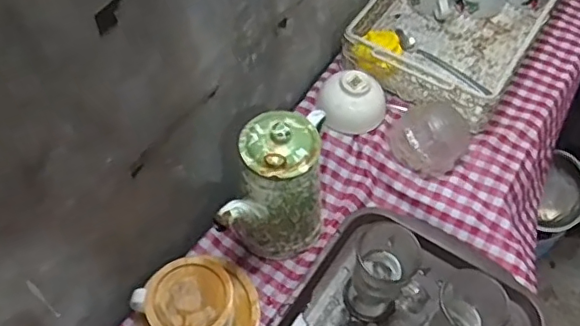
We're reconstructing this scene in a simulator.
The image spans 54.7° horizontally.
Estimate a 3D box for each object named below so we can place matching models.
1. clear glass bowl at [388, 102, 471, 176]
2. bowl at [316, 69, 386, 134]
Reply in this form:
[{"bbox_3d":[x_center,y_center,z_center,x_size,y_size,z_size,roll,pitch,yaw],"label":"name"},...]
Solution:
[{"bbox_3d":[0.211,-0.049,0.833,0.110,0.058,0.105,1,56,-1],"label":"clear glass bowl"},{"bbox_3d":[0.098,-0.098,0.872,0.107,0.053,0.091,10,57,4],"label":"bowl"}]

